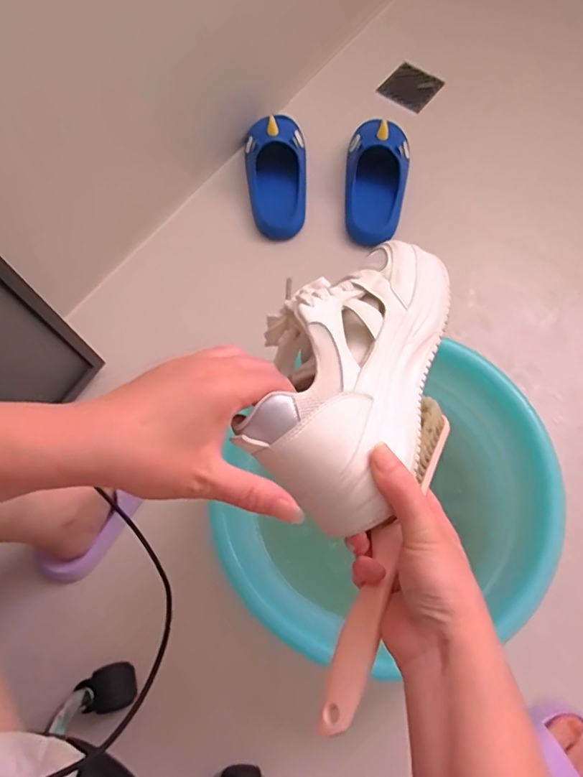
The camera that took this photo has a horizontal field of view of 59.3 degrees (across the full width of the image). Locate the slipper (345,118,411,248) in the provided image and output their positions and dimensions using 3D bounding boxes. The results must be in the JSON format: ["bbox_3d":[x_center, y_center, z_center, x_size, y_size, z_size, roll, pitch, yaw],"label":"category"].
[{"bbox_3d":[0.135,-0.331,0.815,0.100,0.085,0.203,9,71,6],"label":"slipper"}]

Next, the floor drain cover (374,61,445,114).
[{"bbox_3d":[0.218,-0.552,0.938,0.089,0.007,0.089,37,74,13],"label":"floor drain cover"}]

